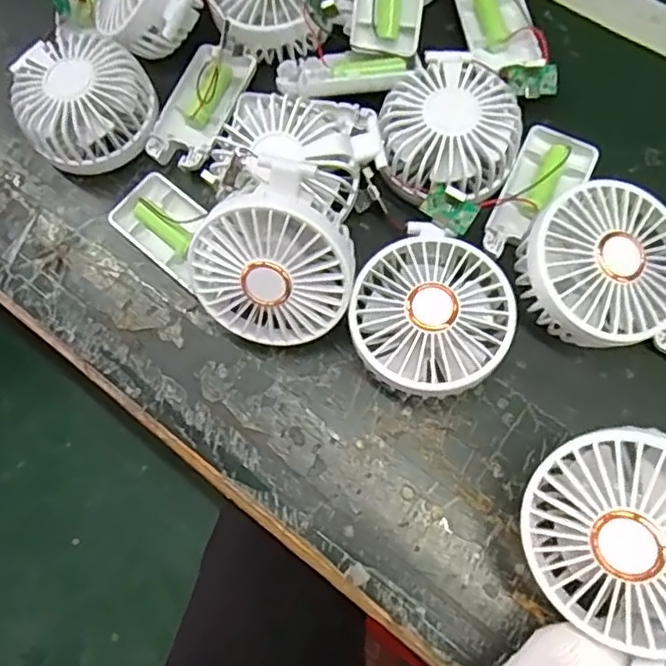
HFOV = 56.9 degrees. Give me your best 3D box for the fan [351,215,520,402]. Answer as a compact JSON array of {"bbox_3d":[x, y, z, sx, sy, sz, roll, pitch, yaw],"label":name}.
[{"bbox_3d":[0.052,-0.006,0.346,0.087,0.048,0.087,-1,70,2],"label":"fan"}]

